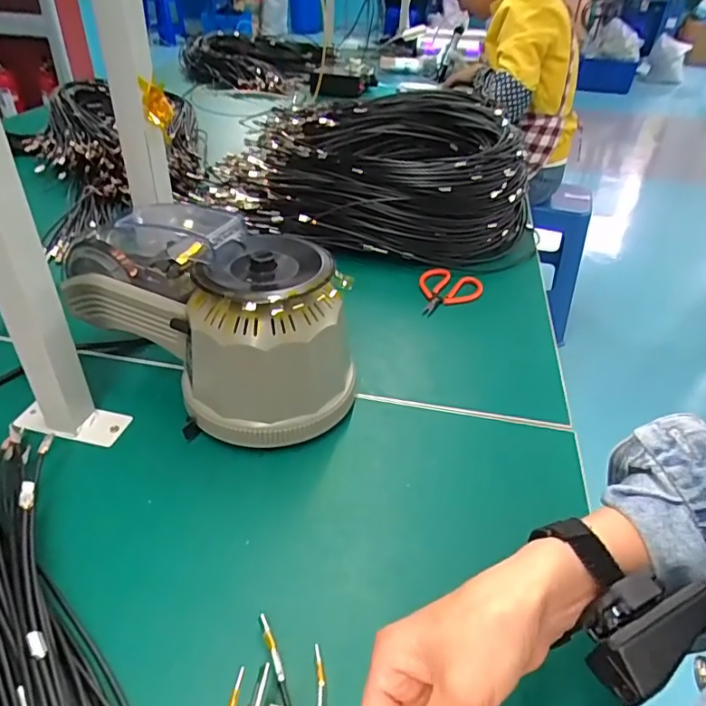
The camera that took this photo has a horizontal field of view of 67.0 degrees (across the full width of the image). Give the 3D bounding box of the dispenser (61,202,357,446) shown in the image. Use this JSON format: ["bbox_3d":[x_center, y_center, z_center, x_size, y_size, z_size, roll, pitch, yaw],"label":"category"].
[{"bbox_3d":[-0.135,-0.038,0.503,0.285,0.151,0.141,26,43,26],"label":"dispenser"}]

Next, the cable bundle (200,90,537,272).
[{"bbox_3d":[0.035,-0.288,0.846,0.451,0.148,0.332,9,38,6],"label":"cable bundle"}]

